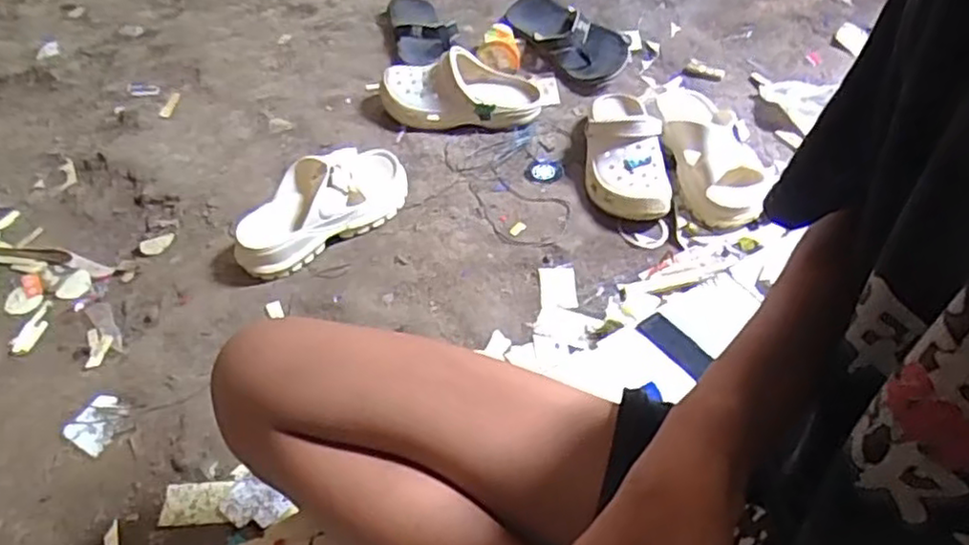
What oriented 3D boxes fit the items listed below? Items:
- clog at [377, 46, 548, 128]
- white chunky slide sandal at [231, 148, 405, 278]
[{"bbox_3d":[-0.034,-0.277,1.039,0.226,0.096,0.114,-7,50,-7],"label":"clog"},{"bbox_3d":[-0.205,-0.091,0.900,0.247,0.078,0.102,-33,57,-25],"label":"white chunky slide sandal"}]

